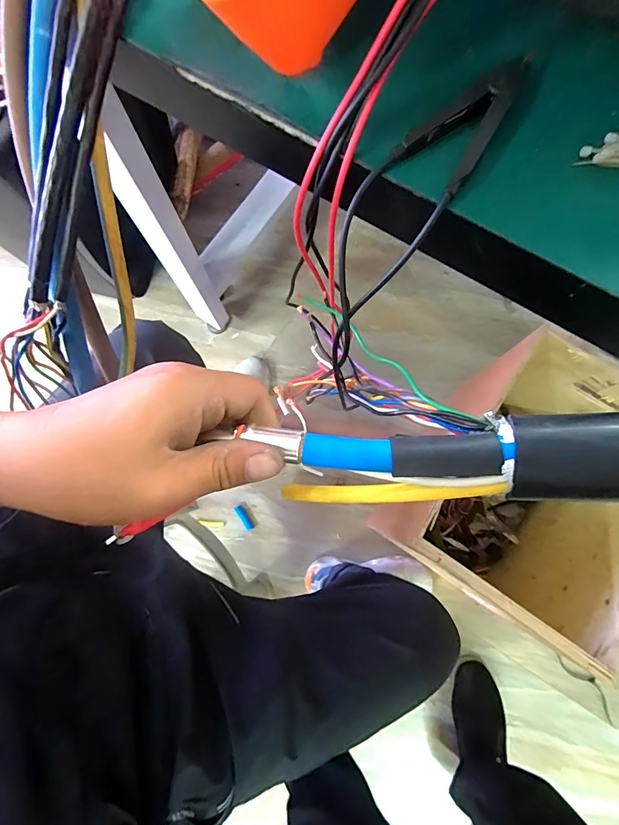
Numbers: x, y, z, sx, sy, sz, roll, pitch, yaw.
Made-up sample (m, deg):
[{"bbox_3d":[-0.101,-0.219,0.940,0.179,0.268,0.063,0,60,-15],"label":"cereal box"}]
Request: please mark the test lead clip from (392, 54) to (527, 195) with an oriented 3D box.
[{"bbox_3d":[0.078,-0.143,0.197,0.036,0.011,0.079,39,81,8],"label":"test lead clip"}]

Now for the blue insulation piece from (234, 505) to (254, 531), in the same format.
[{"bbox_3d":[-0.153,0.247,0.954,0.023,0.013,0.062,-31,80,-6],"label":"blue insulation piece"}]

